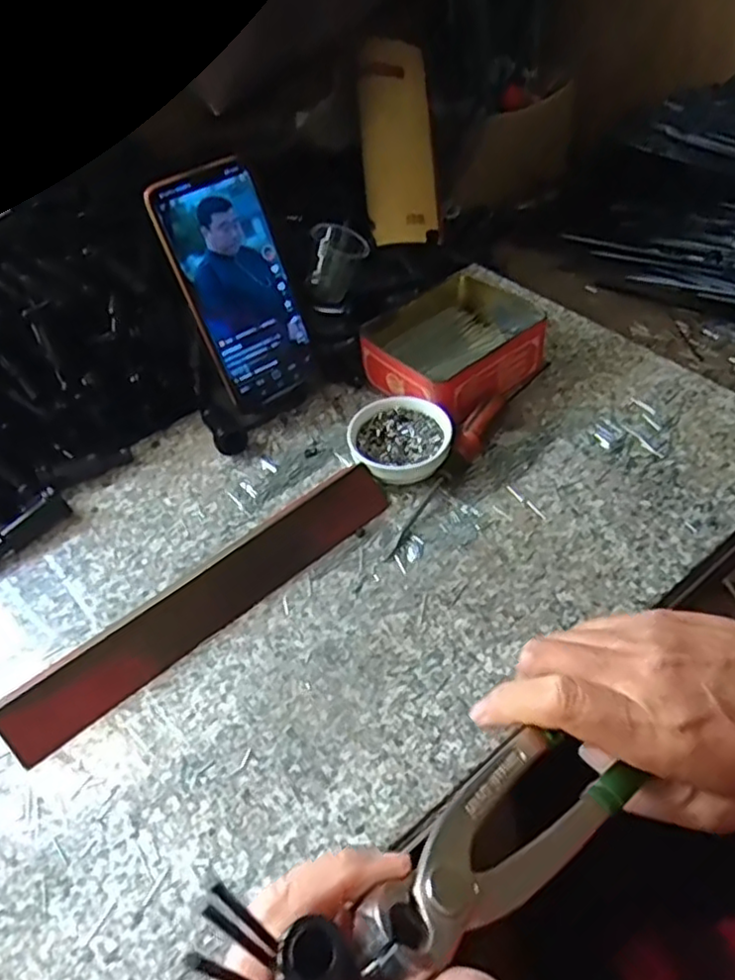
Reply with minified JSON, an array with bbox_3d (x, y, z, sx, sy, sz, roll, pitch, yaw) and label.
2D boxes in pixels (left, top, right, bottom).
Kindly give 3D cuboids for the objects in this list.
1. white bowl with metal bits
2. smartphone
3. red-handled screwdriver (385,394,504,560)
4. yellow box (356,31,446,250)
[{"bbox_3d":[0.023,-0.034,0.472,0.070,0.028,0.067,-4,47,4],"label":"white bowl with metal bits"},{"bbox_3d":[-0.092,-0.143,0.475,0.074,0.164,0.011,-31,30,-20],"label":"smartphone"},{"bbox_3d":[0.057,-0.013,0.462,0.019,0.018,0.143,26,69,28],"label":"red-handled screwdriver"},{"bbox_3d":[0.030,-0.345,0.658,0.071,0.031,0.203,-5,87,3],"label":"yellow box"}]

